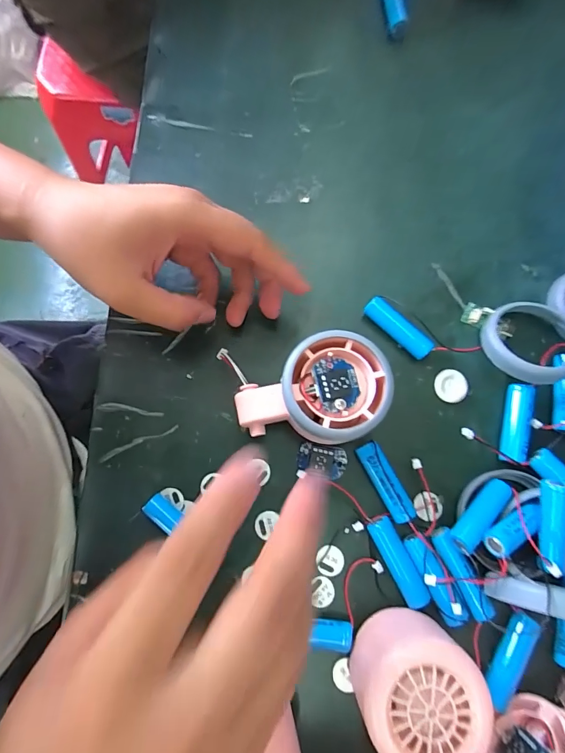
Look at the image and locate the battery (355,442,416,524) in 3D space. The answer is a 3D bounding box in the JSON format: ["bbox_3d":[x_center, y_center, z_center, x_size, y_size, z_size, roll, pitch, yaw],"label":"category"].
[{"bbox_3d":[0.061,0.063,0.237,0.014,0.011,0.049,-28,78,-5],"label":"battery"}]

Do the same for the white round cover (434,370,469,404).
[{"bbox_3d":[0.109,0.006,0.257,0.020,0.004,0.021,0,77,2],"label":"white round cover"}]

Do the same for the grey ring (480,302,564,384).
[{"bbox_3d":[0.158,-0.022,0.252,0.057,0.013,0.057,-1,57,1],"label":"grey ring"}]

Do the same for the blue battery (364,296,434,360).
[{"bbox_3d":[0.075,-0.030,0.261,0.013,0.015,0.049,-44,79,-8],"label":"blue battery"}]

